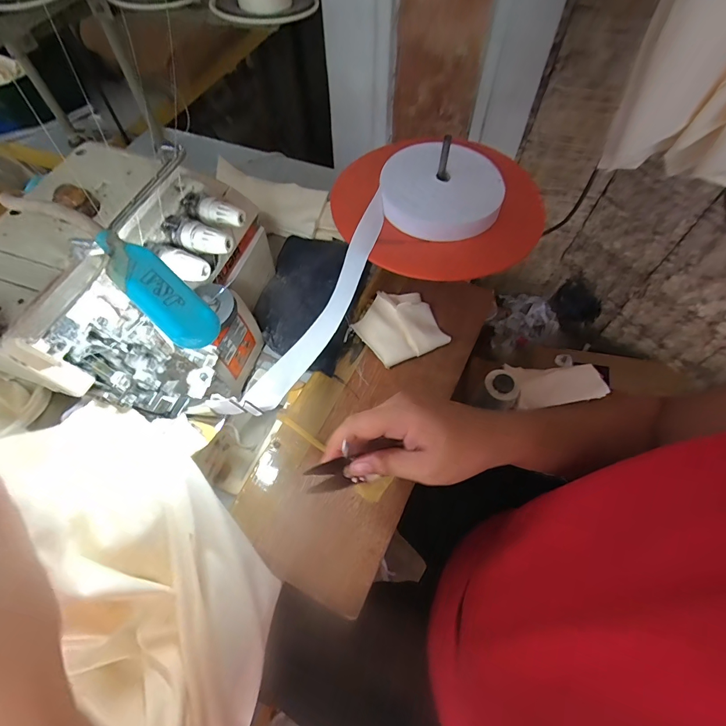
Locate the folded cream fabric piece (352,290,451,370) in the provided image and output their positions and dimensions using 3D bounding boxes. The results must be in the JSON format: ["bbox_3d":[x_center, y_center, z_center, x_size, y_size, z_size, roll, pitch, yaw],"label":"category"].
[{"bbox_3d":[0.043,-0.045,0.456,0.096,0.027,0.081,-25,62,-14],"label":"folded cream fabric piece"}]

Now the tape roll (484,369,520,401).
[{"bbox_3d":[0.230,0.038,0.634,0.046,0.021,0.058,-3,59,-2],"label":"tape roll"}]

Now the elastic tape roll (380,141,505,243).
[{"bbox_3d":[0.090,-0.196,0.431,0.128,0.032,0.128,0,59,0],"label":"elastic tape roll"}]

